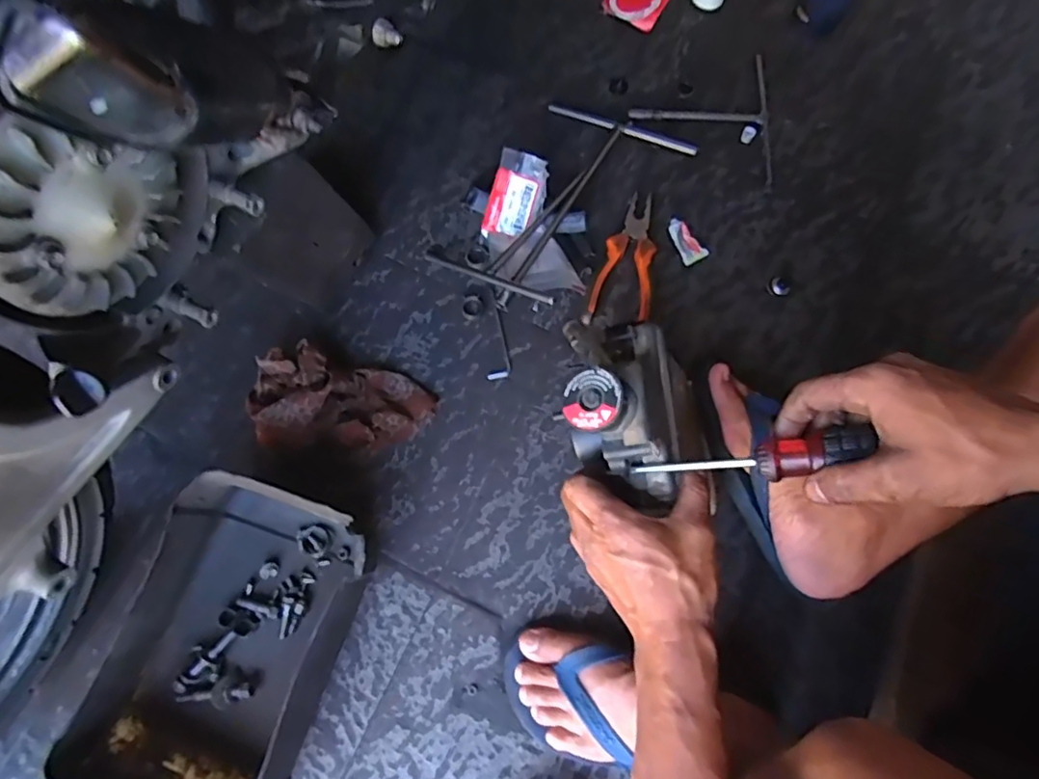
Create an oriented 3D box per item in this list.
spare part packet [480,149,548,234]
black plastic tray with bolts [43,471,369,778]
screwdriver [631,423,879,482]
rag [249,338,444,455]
[{"bbox_3d":[-0.003,-0.223,0.653,0.059,0.015,0.091,18,108,-3],"label":"spare part packet"},{"bbox_3d":[-0.265,0.252,0.526,0.180,0.098,0.314,19,76,6],"label":"black plastic tray with bolts"},{"bbox_3d":[0.154,0.047,0.388,0.148,0.025,0.030,-13,73,30],"label":"screwdriver"},{"bbox_3d":[-0.190,0.011,0.607,0.189,0.061,0.106,-1,75,1],"label":"rag"}]

